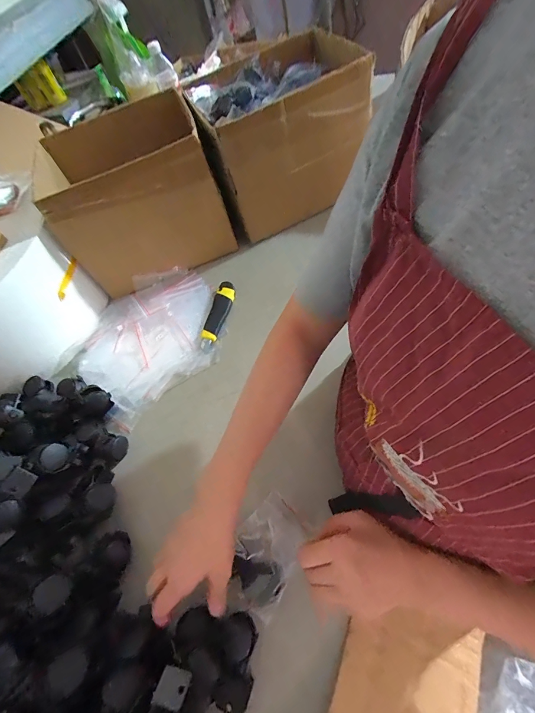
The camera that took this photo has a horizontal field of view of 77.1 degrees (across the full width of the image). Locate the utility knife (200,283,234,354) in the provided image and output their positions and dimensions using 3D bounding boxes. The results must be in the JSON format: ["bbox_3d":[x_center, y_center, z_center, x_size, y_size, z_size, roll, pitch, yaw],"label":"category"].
[{"bbox_3d":[-0.101,-0.083,0.664,0.039,0.021,0.156,11,63,18],"label":"utility knife"}]

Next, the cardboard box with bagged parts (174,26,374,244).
[{"bbox_3d":[0.026,-0.475,0.724,0.321,0.227,0.278,-26,60,-4],"label":"cardboard box with bagged parts"}]

